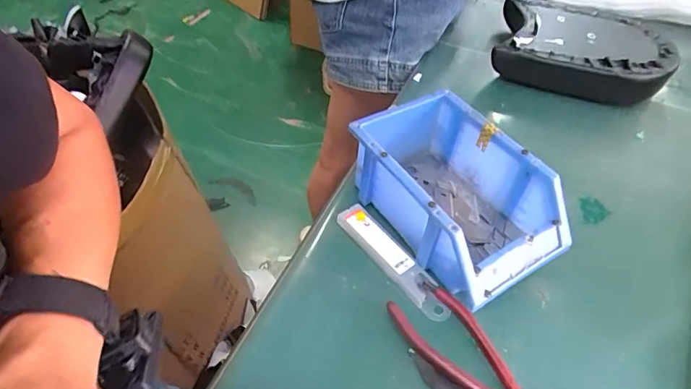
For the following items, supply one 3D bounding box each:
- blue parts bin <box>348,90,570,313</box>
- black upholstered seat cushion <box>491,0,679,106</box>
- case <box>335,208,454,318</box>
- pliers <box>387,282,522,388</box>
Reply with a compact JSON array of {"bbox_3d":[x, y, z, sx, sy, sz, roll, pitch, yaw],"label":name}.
[{"bbox_3d":[0.091,-0.007,0.412,0.115,0.074,0.198,-25,54,-24],"label":"blue parts bin"},{"bbox_3d":[0.312,-0.194,0.608,0.212,0.051,0.176,17,49,12],"label":"black upholstered seat cushion"},{"bbox_3d":[0.041,0.055,0.393,0.027,0.012,0.125,-32,57,-28],"label":"case"},{"bbox_3d":[0.096,0.129,0.332,0.050,0.013,0.152,-27,55,-25],"label":"pliers"}]

